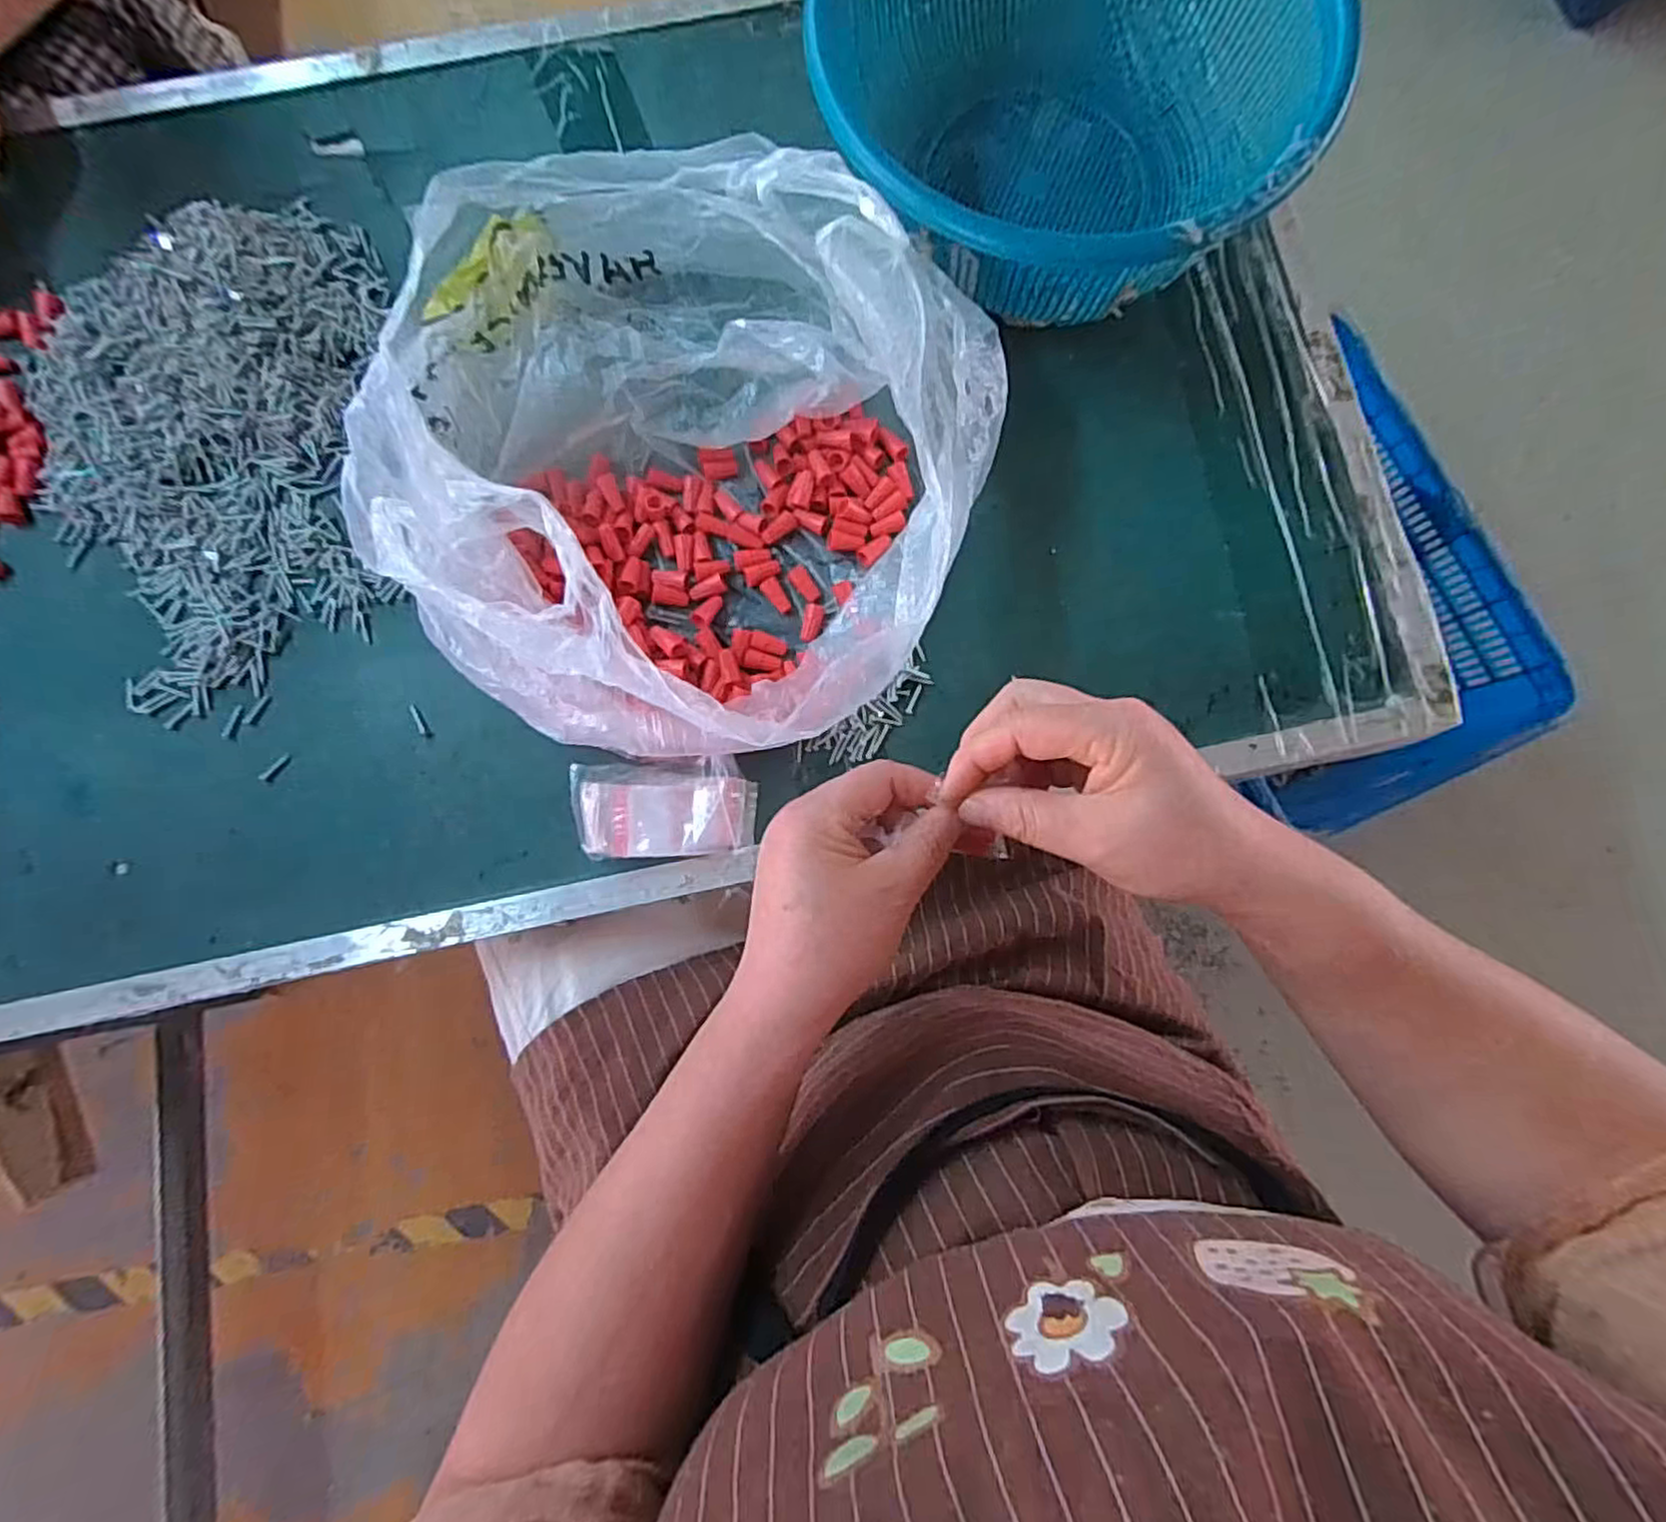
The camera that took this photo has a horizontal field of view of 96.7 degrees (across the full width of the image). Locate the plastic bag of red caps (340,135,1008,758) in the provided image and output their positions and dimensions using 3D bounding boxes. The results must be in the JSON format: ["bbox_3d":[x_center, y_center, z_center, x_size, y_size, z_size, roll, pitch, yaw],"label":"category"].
[{"bbox_3d":[-0.083,-0.170,0.416,0.317,0.107,0.332,17,81,3],"label":"plastic bag of red caps"}]

